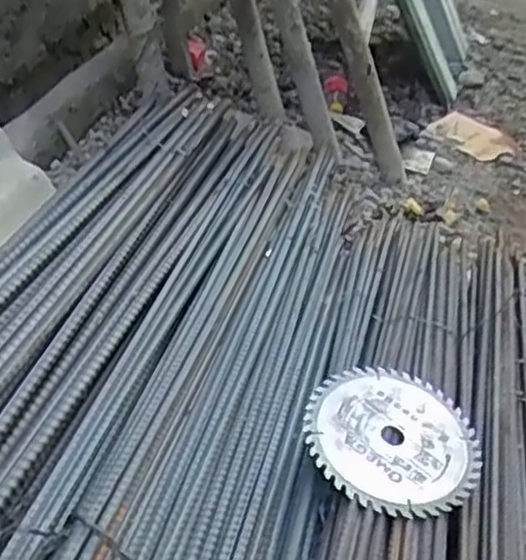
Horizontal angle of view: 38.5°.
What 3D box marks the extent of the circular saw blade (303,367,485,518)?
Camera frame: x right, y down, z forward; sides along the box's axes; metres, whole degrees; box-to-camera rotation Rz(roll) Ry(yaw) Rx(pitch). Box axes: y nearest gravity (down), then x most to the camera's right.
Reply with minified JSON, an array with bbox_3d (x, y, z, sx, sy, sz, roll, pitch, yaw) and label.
[{"bbox_3d":[0.133,0.157,0.765,0.175,0.008,0.171,7,40,-6],"label":"circular saw blade"}]

